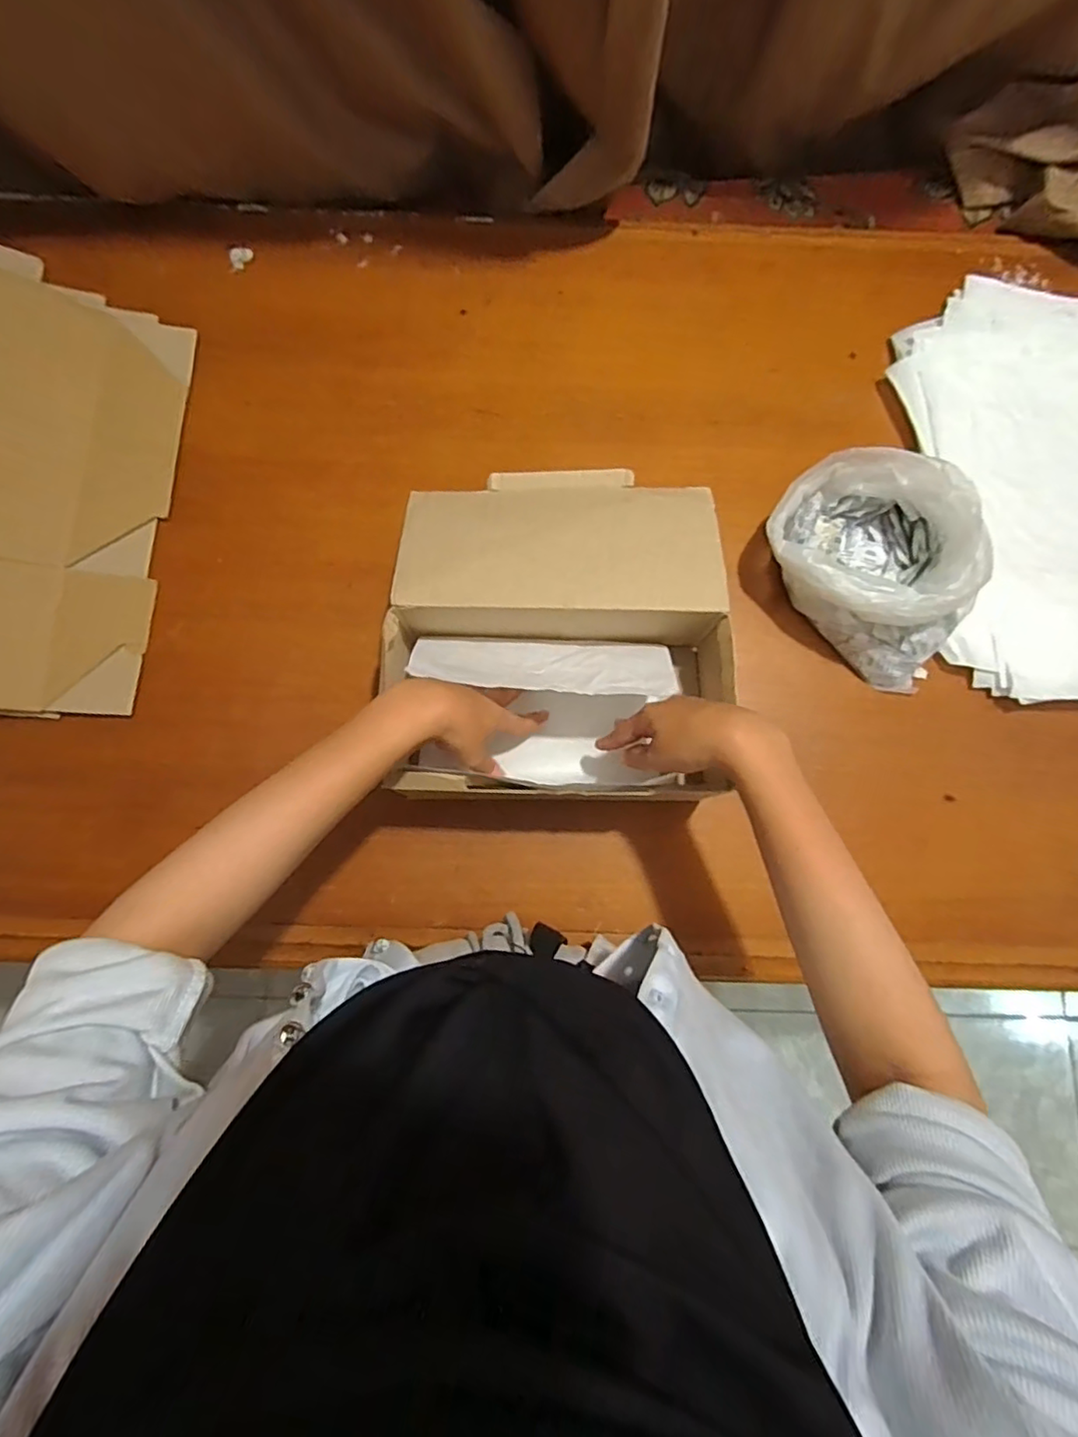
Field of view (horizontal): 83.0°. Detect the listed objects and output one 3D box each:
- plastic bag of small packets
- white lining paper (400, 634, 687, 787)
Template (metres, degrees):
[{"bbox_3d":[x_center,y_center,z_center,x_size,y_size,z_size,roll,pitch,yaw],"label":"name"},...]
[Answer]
[{"bbox_3d":[0.299,-0.139,0.539,0.190,0.105,0.126,43,82,7],"label":"plastic bag of small packets"},{"bbox_3d":[0.004,-0.009,0.515,0.209,0.088,0.119,2,79,0],"label":"white lining paper"}]

